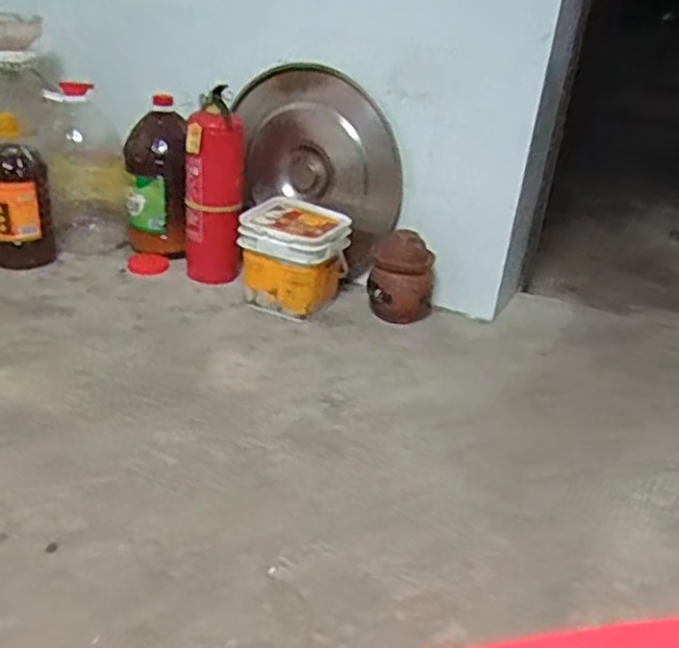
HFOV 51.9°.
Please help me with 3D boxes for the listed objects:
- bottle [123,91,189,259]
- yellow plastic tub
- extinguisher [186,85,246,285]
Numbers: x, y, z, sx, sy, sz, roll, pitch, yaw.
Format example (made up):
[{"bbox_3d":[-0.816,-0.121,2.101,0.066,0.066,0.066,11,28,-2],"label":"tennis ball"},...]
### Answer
[{"bbox_3d":[-0.456,-0.341,1.739,0.146,0.368,0.145,-4,30,-16],"label":"bottle"},{"bbox_3d":[-0.103,-0.141,1.578,0.202,0.220,0.187,15,30,18],"label":"yellow plastic tub"},{"bbox_3d":[-0.291,-0.300,1.626,0.134,0.430,0.129,2,29,-5],"label":"extinguisher"}]

